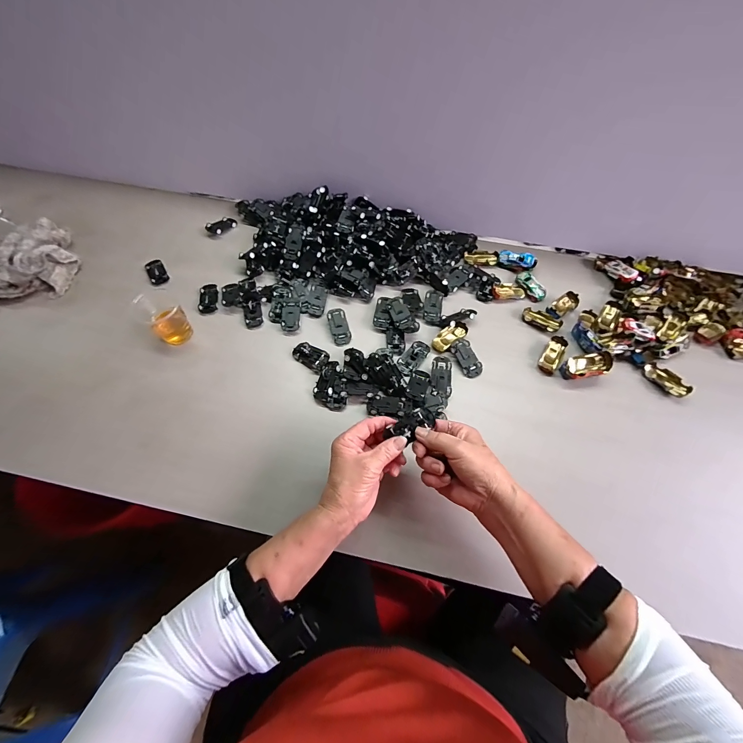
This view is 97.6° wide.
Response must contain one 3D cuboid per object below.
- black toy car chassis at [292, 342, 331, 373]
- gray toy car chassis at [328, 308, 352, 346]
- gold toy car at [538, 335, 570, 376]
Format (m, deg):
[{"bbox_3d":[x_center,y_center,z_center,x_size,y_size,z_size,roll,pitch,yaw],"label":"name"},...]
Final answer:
[{"bbox_3d":[-0.095,-0.025,0.515,0.062,0.015,0.032,28,65,14],"label":"black toy car chassis"},{"bbox_3d":[-0.054,-0.076,0.542,0.029,0.012,0.066,-15,63,-9],"label":"gray toy car chassis"},{"bbox_3d":[0.291,-0.025,0.521,0.030,0.016,0.069,28,65,14],"label":"gold toy car"}]

